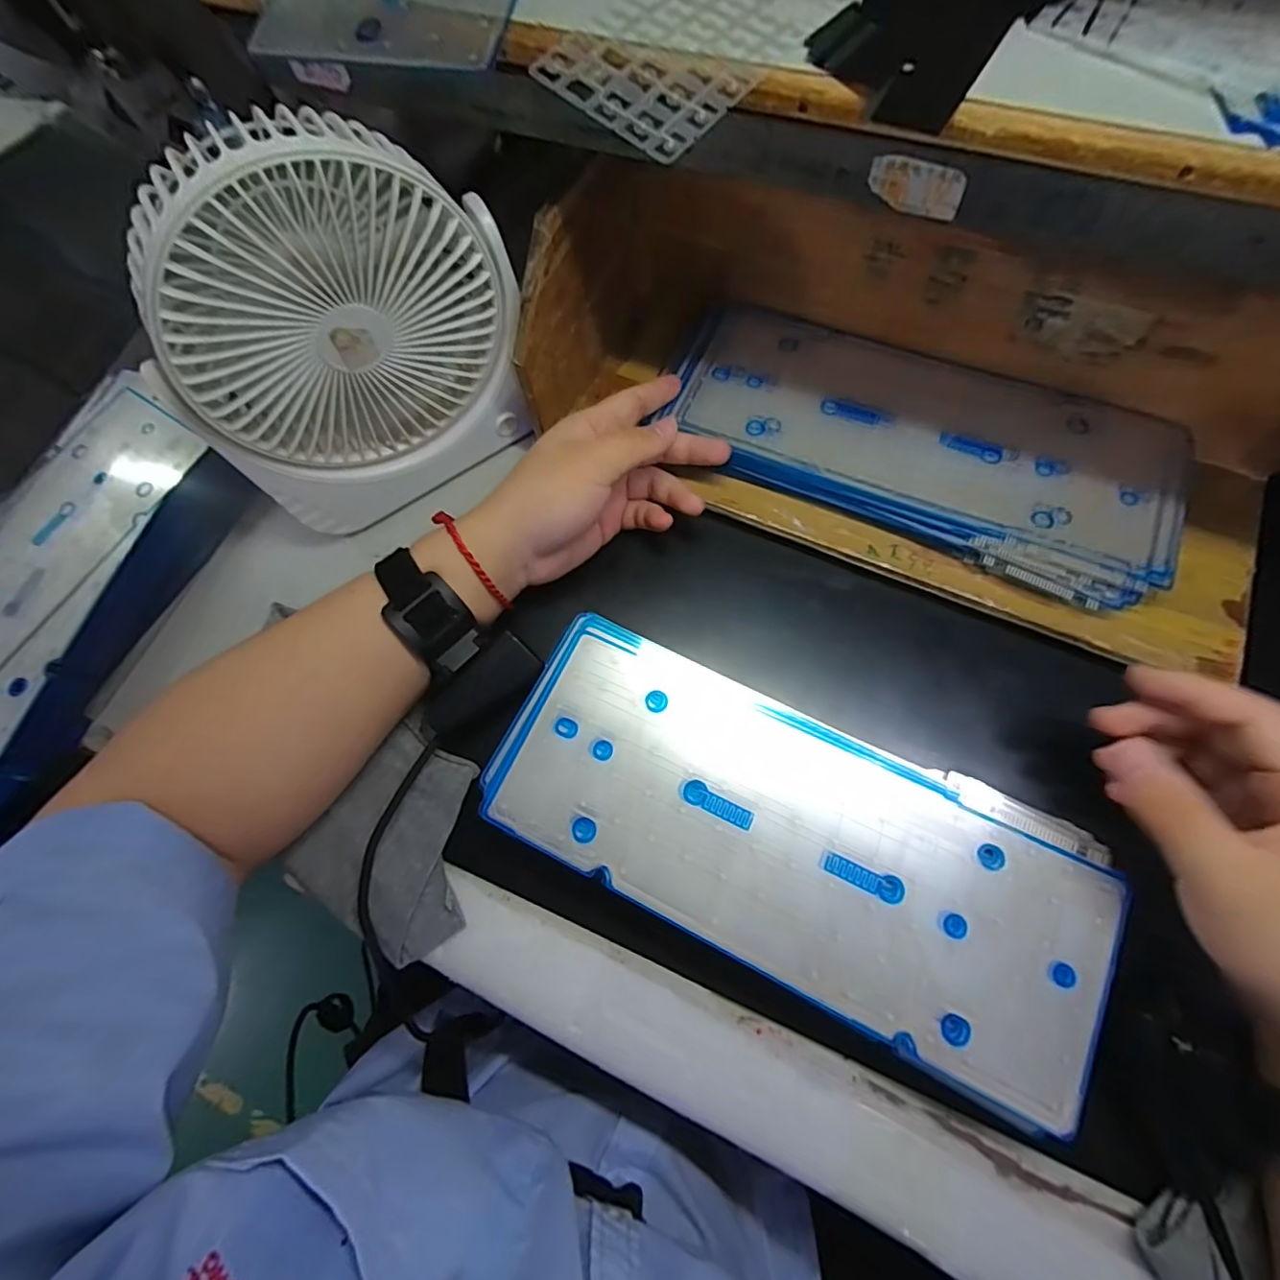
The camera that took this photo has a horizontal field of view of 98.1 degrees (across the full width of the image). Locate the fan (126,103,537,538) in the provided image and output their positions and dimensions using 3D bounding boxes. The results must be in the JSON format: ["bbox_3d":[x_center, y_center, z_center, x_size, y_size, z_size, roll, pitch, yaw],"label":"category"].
[{"bbox_3d":[-0.161,-0.165,0.313,0.187,0.192,0.069,-43,73,-9],"label":"fan"}]

